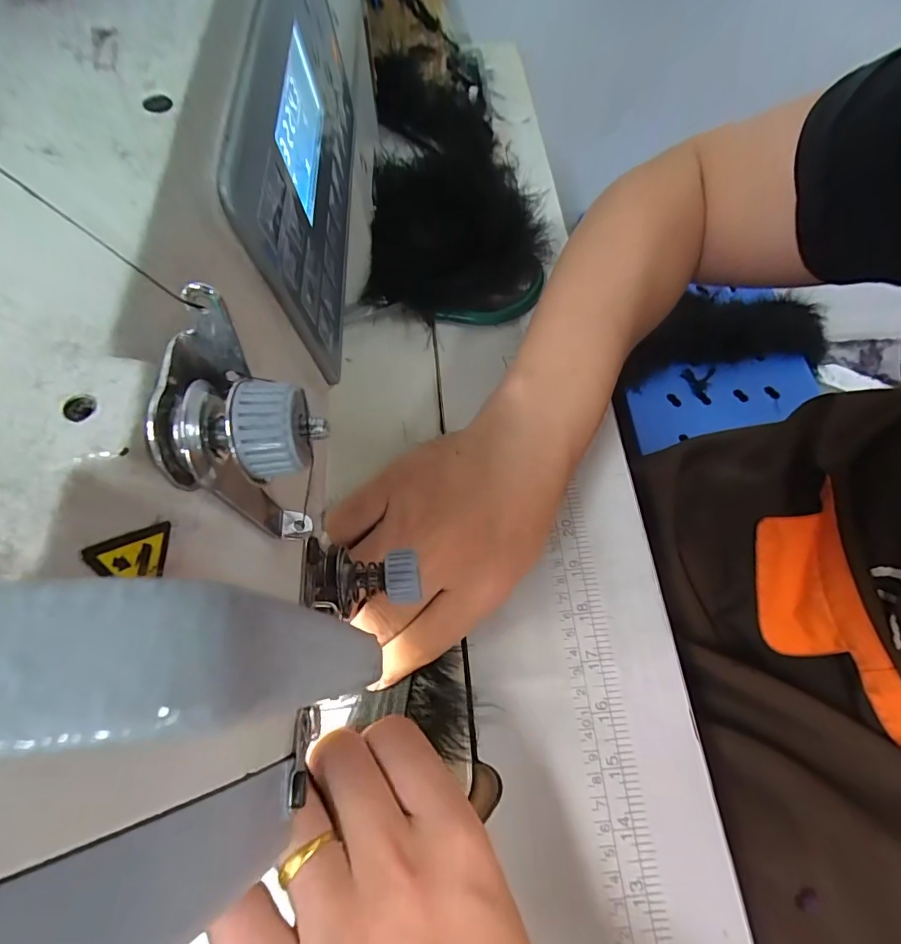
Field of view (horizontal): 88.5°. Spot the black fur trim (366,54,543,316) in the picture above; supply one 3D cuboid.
[{"bbox_3d":[0.001,-0.246,0.390,0.125,0.052,0.266,-2,66,1],"label":"black fur trim"}]

